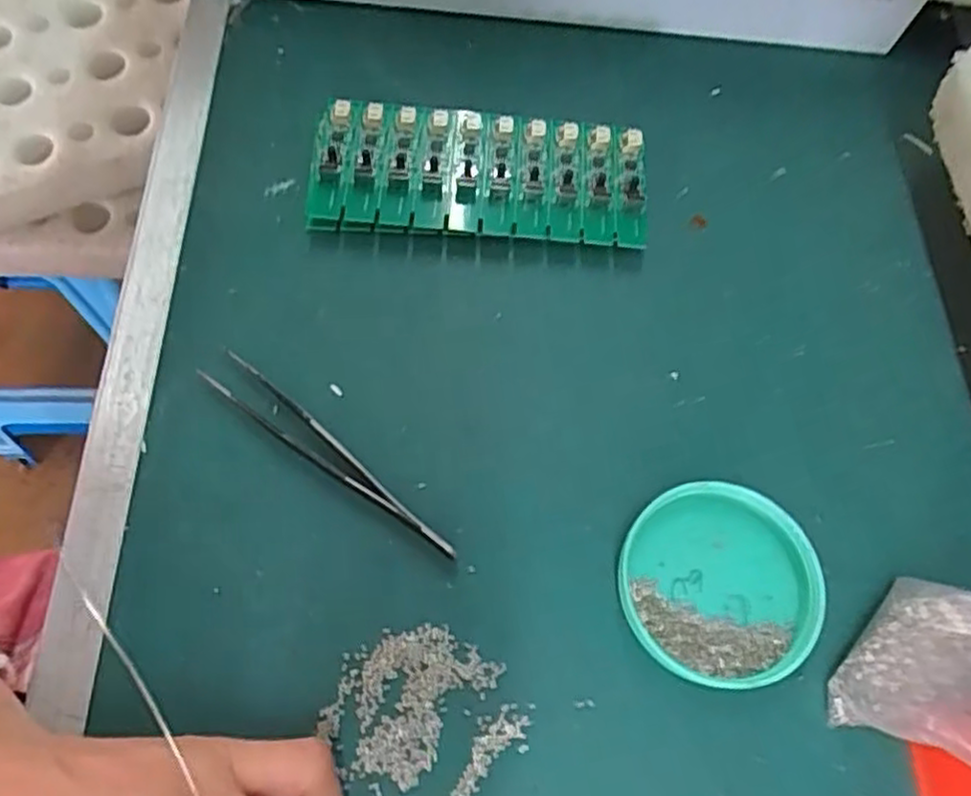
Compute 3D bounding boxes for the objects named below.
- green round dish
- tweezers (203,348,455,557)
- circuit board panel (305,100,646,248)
[{"bbox_3d":[0.080,0.064,0.247,0.066,0.016,0.065,1,66,-2],"label":"green round dish"},{"bbox_3d":[-0.056,0.021,0.259,0.114,0.013,0.015,37,69,13],"label":"tweezers"},{"bbox_3d":[-0.003,-0.094,0.308,0.140,0.024,0.055,3,66,-2],"label":"circuit board panel"}]

